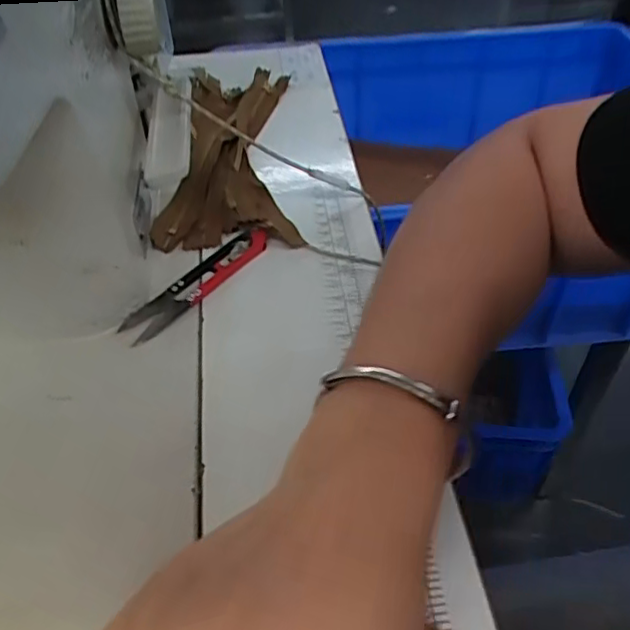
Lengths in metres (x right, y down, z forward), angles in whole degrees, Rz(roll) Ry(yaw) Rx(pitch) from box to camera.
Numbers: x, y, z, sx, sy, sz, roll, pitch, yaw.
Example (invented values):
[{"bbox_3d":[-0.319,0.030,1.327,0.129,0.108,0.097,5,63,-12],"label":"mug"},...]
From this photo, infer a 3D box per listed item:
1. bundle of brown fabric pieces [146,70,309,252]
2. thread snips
[{"bbox_3d":[-0.063,-0.121,0.465,0.089,0.019,0.203,-1,50,-4],"label":"bundle of brown fabric pieces"},{"bbox_3d":[-0.068,-0.021,0.367,0.024,0.009,0.102,32,54,28],"label":"thread snips"}]

